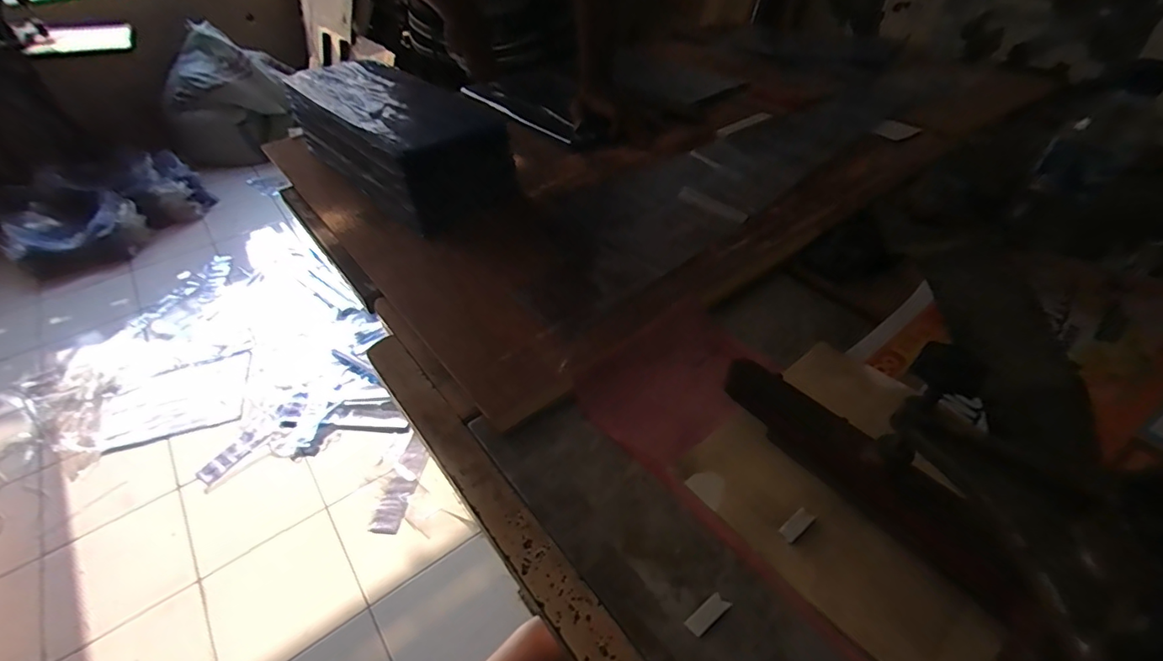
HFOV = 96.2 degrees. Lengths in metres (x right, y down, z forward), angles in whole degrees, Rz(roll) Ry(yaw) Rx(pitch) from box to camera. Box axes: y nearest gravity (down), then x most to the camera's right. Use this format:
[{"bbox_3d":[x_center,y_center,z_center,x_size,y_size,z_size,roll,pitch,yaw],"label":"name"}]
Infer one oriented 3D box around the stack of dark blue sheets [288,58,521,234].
[{"bbox_3d":[-0.275,-0.284,0.755,0.176,0.109,0.405,-31,51,-25],"label":"stack of dark blue sheets"}]

